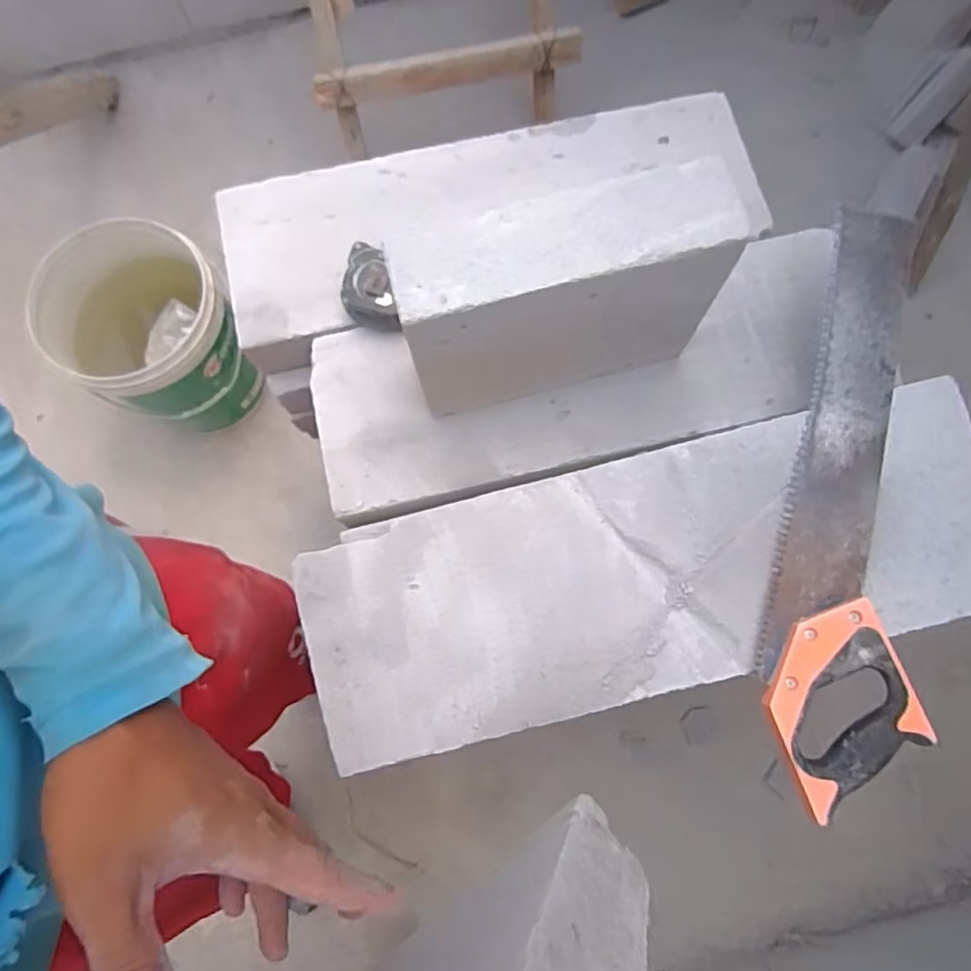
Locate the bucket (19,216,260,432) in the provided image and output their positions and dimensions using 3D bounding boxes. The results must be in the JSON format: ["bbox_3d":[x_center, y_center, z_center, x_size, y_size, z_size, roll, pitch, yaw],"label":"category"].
[{"bbox_3d":[-0.621,-0.278,1.243,0.318,0.374,0.296,0,78,1],"label":"bucket"}]

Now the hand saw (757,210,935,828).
[{"bbox_3d":[0.320,0.008,0.527,0.118,0.029,0.494,15,78,4],"label":"hand saw"}]

